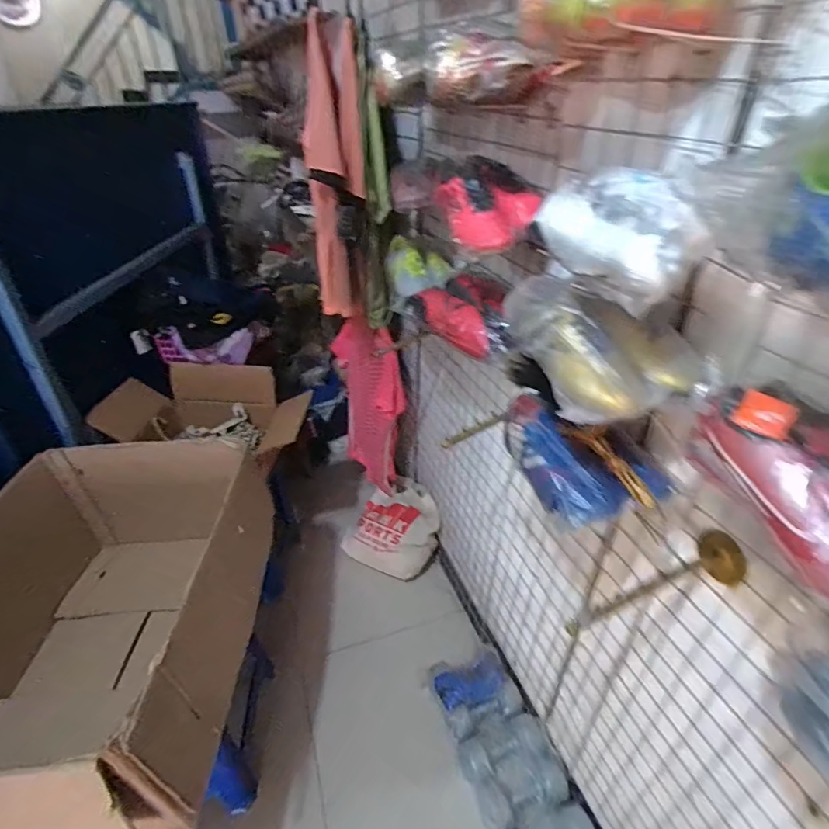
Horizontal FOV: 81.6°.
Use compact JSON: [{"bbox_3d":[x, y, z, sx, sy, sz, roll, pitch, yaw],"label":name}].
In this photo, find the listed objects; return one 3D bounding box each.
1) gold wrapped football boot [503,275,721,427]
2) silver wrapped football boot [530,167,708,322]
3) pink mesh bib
[{"bbox_3d":[0.230,-0.092,0.612,0.142,0.104,0.271,-9,35,-12],"label":"gold wrapped football boot"},{"bbox_3d":[0.215,-0.204,0.528,0.082,0.096,0.211,-6,34,-8],"label":"silver wrapped football boot"},{"bbox_3d":[-0.169,-0.050,1.851,0.107,0.688,0.462,-16,37,-21],"label":"pink mesh bib"}]

